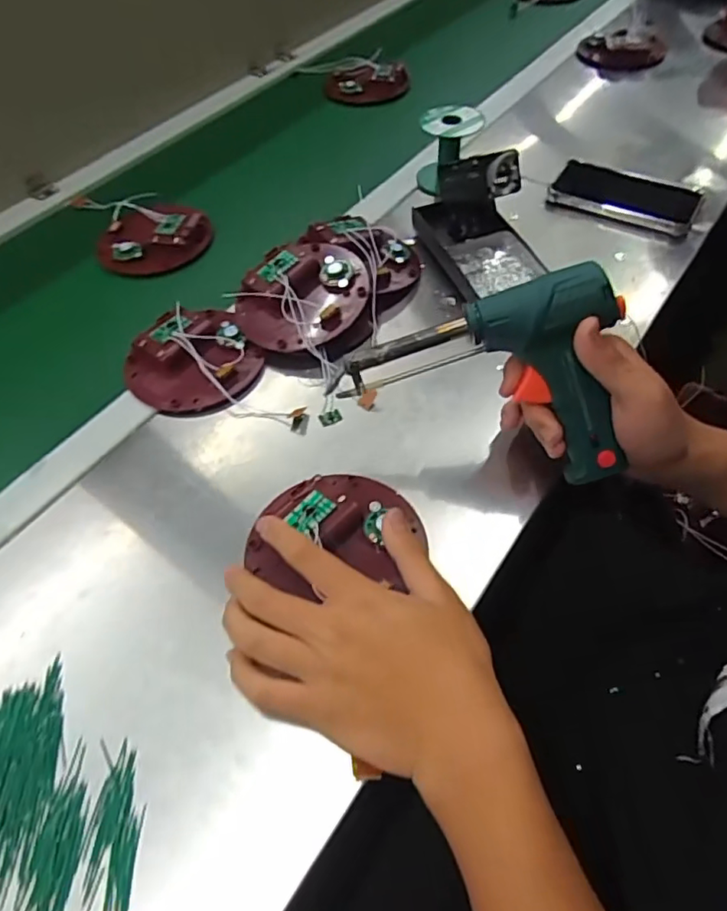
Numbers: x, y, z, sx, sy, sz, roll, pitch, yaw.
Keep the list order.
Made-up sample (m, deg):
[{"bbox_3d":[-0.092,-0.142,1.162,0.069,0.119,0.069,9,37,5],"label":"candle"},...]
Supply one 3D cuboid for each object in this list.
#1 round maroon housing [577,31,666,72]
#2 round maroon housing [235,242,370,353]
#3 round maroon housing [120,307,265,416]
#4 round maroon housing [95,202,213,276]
[{"bbox_3d":[0.370,-0.580,0.837,0.117,0.024,0.116,16,56,15],"label":"round maroon housing"},{"bbox_3d":[-0.055,-0.143,0.525,0.119,0.045,0.114,-2,53,2],"label":"round maroon housing"},{"bbox_3d":[-0.147,-0.083,0.501,0.109,0.021,0.106,-2,53,2],"label":"round maroon housing"},{"bbox_3d":[-0.224,-0.235,0.619,0.117,0.024,0.102,11,55,11],"label":"round maroon housing"}]

